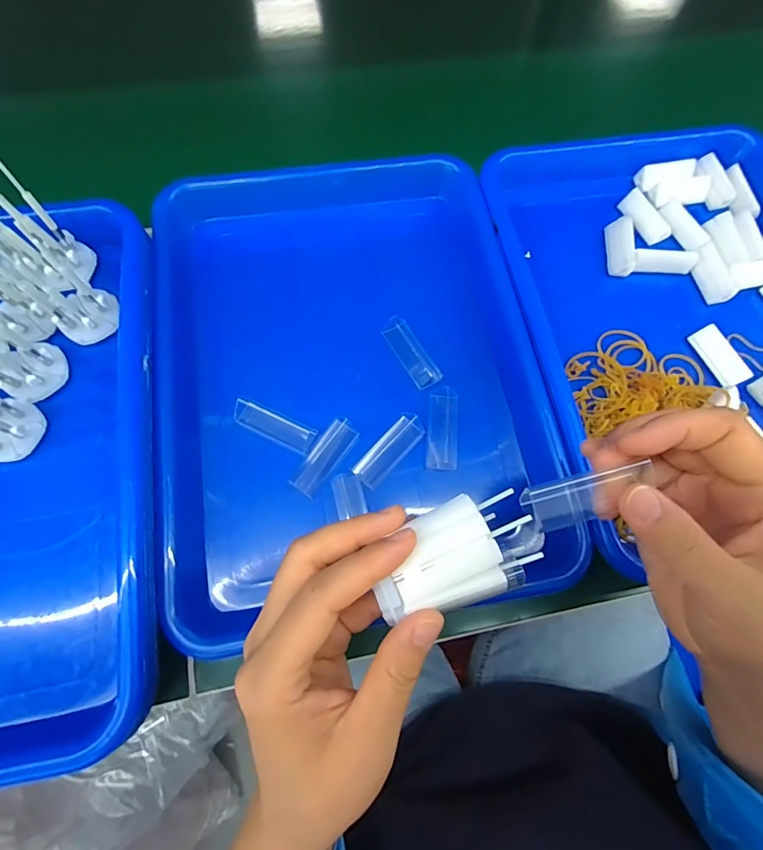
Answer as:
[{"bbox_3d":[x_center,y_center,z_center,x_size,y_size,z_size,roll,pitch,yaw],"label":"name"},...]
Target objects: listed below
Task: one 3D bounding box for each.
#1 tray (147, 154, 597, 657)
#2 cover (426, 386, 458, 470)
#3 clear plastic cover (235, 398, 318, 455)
[{"bbox_3d":[-0.023,-0.042,0.302,0.246,0.052,0.324,-9,71,-6],"label":"tray"},{"bbox_3d":[0.042,0.002,0.293,0.020,0.011,0.054,5,71,0],"label":"cover"},{"bbox_3d":[-0.071,0.000,0.292,0.055,0.013,0.018,26,70,-3],"label":"clear plastic cover"}]

